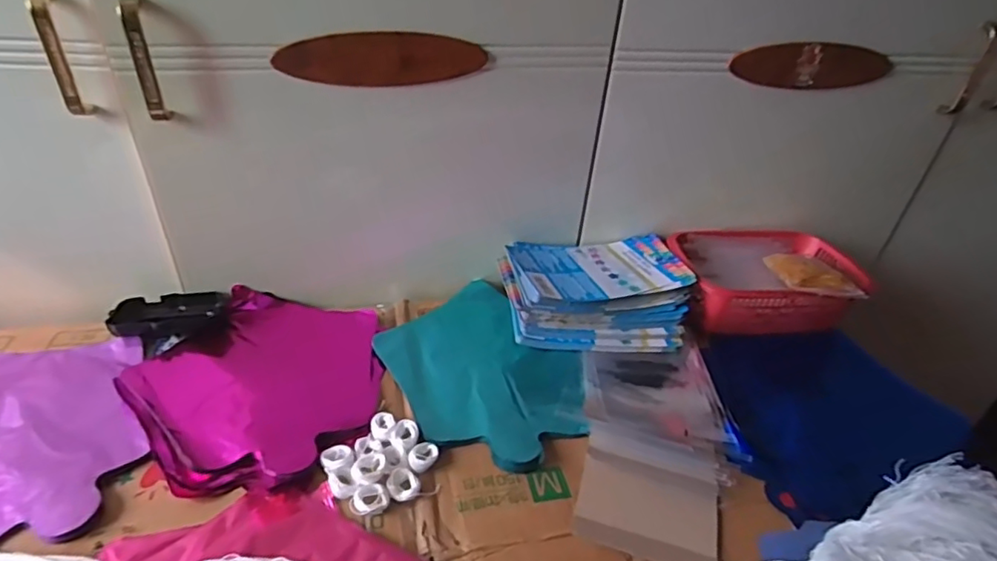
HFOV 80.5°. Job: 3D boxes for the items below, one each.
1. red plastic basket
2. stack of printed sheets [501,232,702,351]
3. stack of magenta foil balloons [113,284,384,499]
[{"bbox_3d":[0.319,0.002,0.718,0.220,0.091,0.142,1,37,-5],"label":"red plastic basket"},{"bbox_3d":[0.108,0.010,0.686,0.205,0.078,0.149,0,40,-7],"label":"stack of printed sheets"},{"bbox_3d":[-0.228,0.091,0.582,0.226,0.022,0.240,24,37,27],"label":"stack of magenta foil balloons"}]

